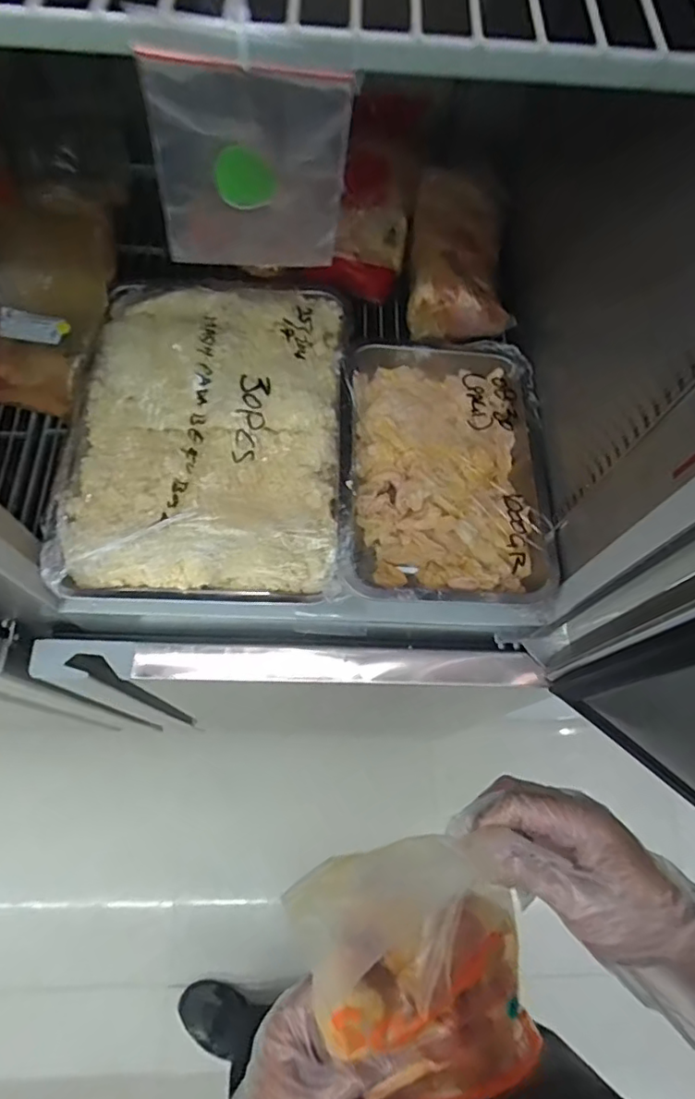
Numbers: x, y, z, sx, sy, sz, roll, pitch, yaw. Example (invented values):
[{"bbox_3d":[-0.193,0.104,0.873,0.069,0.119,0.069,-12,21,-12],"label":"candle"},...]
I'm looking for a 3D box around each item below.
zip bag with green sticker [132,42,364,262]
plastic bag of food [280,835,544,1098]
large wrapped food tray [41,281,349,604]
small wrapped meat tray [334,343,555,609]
[{"bbox_3d":[-0.037,-0.147,0.230,0.074,0.081,0.008,-1,68,-3],"label":"zip bag with green sticker"},{"bbox_3d":[0.052,0.298,0.412,0.147,0.070,0.218,-17,99,0],"label":"plastic bag of food"},{"bbox_3d":[-0.141,-0.126,0.590,0.273,0.050,0.356,2,68,-2],"label":"large wrapped food tray"},{"bbox_3d":[0.097,-0.088,0.605,0.202,0.043,0.298,2,68,-2],"label":"small wrapped meat tray"}]

